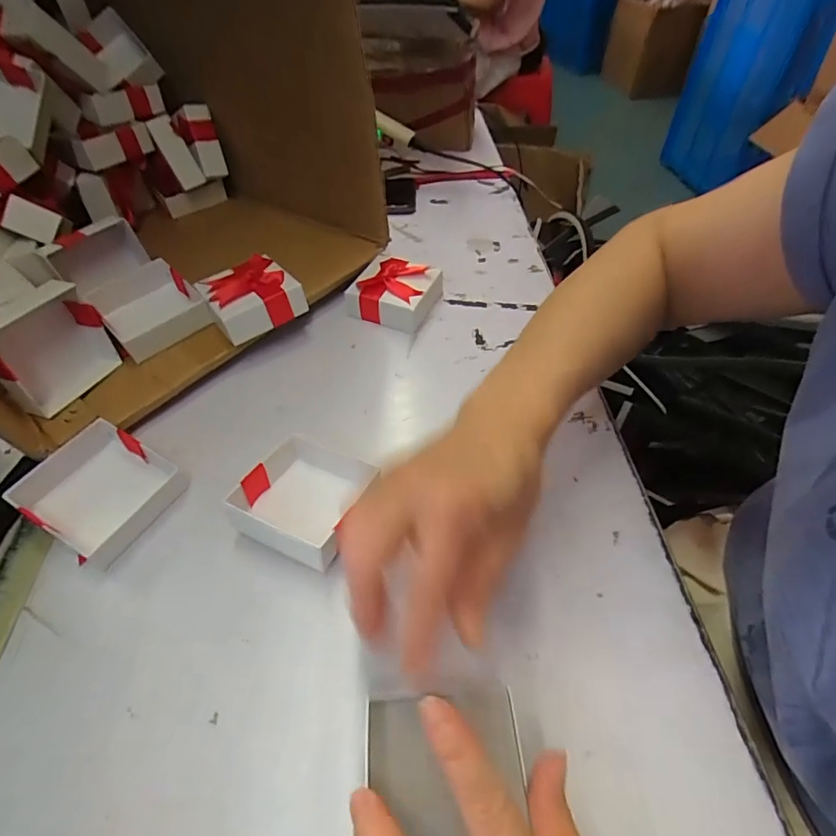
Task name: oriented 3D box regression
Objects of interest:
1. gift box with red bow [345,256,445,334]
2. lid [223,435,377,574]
[{"bbox_3d":[-0.024,-0.121,0.453,0.077,0.034,0.068,17,52,15],"label":"gift box with red bow"},{"bbox_3d":[-0.078,0.051,0.310,0.074,0.030,0.070,17,52,15],"label":"lid"}]

